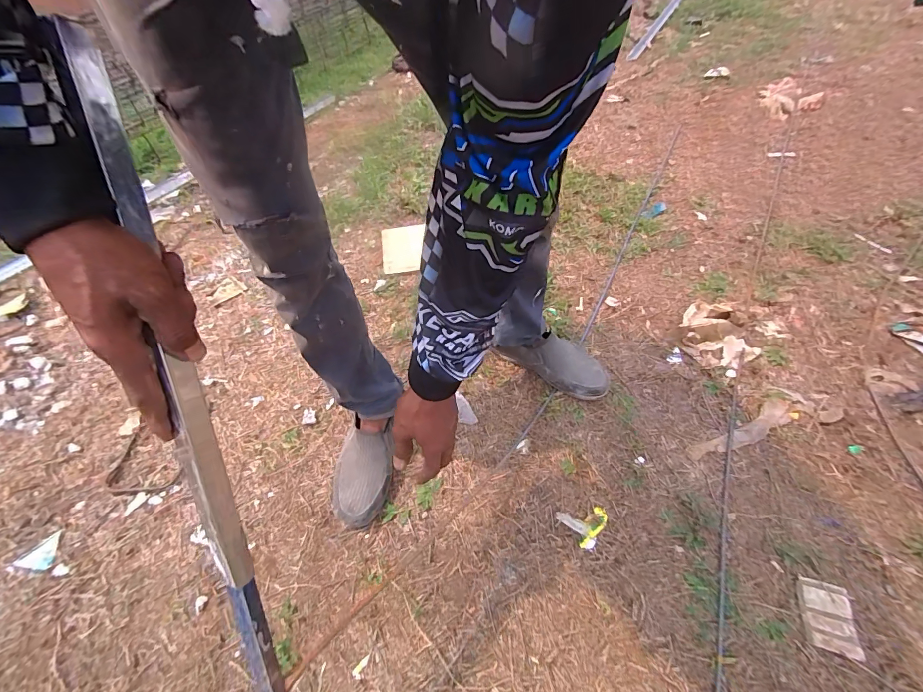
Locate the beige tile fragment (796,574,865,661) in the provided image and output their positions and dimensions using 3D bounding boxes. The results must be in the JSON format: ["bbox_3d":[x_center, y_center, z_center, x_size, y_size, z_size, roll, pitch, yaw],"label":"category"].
[{"bbox_3d":[0.495,0.364,0.529,0.060,0.013,0.083,14,54,15],"label":"beige tile fragment"}]

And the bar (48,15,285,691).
[{"bbox_3d":[-0.204,0.087,0.304,0.023,0.575,0.020,-7,14,-1],"label":"bar"}]

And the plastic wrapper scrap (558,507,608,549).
[{"bbox_3d":[0.203,0.296,0.636,0.079,0.005,0.059,-9,50,1],"label":"plastic wrapper scrap"}]

